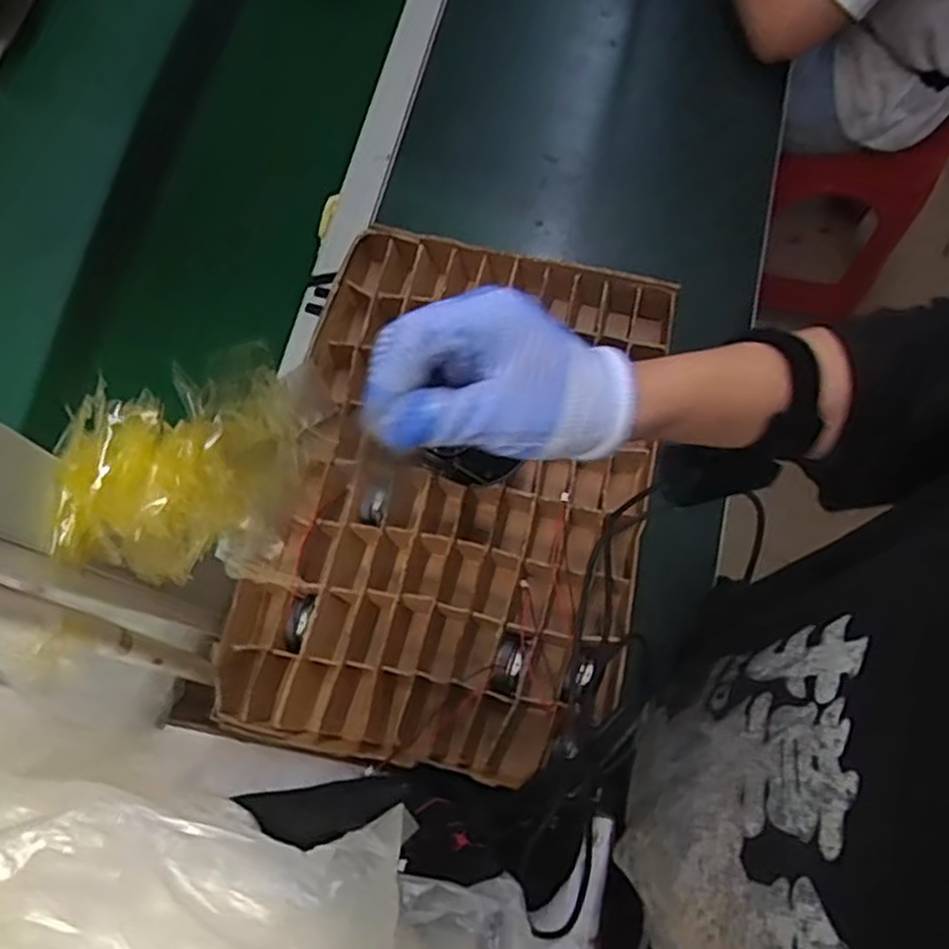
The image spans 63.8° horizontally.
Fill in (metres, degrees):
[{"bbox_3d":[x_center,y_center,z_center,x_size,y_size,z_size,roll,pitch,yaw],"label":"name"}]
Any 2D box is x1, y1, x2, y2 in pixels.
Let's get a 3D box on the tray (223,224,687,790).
[{"bbox_3d":[-0.012,0.013,0.676,0.317,0.086,0.468,11,73,2],"label":"tray"}]

